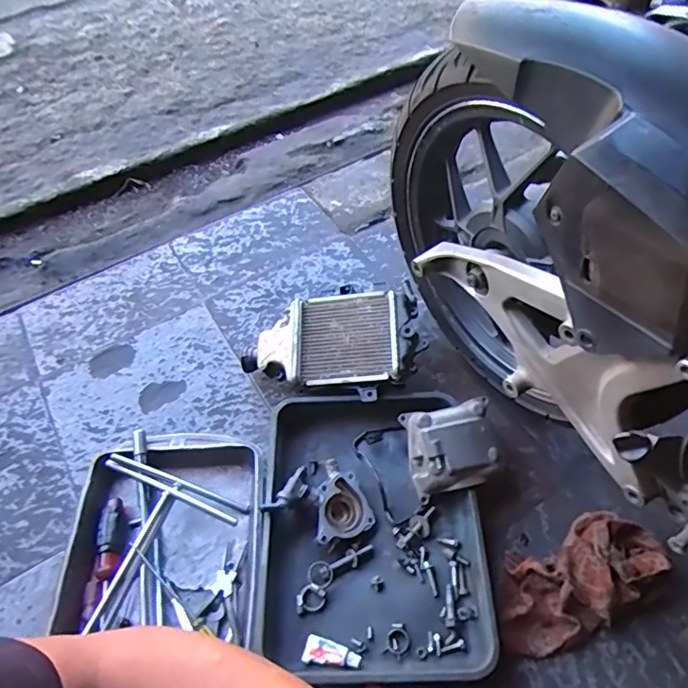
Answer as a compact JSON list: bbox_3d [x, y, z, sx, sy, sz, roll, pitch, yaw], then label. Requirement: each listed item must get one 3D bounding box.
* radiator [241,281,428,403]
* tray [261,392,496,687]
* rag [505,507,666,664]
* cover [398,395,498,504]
[{"bbox_3d":[-0.019,0.003,0.821,0.279,0.060,0.189,-13,65,5],"label":"radiator"},{"bbox_3d":[0.031,0.236,0.705,0.282,0.049,0.361,-4,55,0],"label":"tray"},{"bbox_3d":[0.285,0.284,0.650,0.216,0.056,0.115,-19,56,-10],"label":"rag"},{"bbox_3d":[0.149,0.142,0.735,0.122,0.091,0.118,-7,55,-2],"label":"cover"}]

